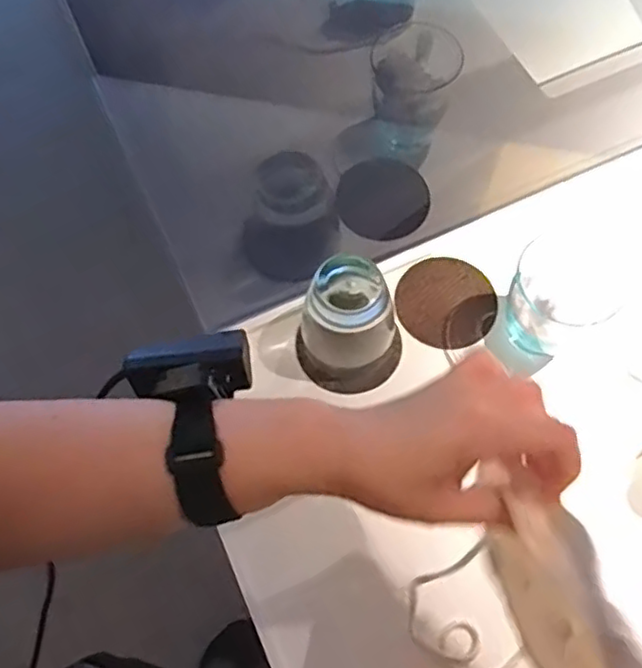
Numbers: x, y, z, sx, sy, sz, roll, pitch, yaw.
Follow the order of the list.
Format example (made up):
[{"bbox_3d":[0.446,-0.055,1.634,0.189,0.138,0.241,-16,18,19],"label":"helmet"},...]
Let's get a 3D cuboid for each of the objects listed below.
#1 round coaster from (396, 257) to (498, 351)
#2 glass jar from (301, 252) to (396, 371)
[{"bbox_3d":[0.118,-0.030,0.629,0.090,0.006,0.092,-3,64,6],"label":"round coaster"},{"bbox_3d":[0.025,-0.014,0.572,0.066,0.094,0.062,0,67,0],"label":"glass jar"}]

